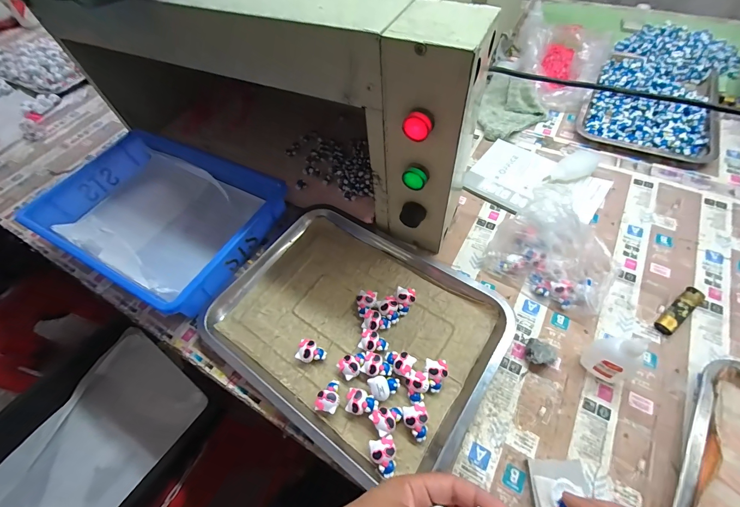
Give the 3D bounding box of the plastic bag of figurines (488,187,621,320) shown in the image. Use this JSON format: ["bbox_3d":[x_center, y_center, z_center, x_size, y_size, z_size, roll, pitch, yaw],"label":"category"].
[{"bbox_3d":[0.245,-0.009,0.426,0.150,0.098,0.102,29,63,23],"label":"plastic bag of figurines"}]

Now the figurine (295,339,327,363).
[{"bbox_3d":[-0.073,0.125,0.409,0.034,0.023,0.025,9,57,11],"label":"figurine"}]

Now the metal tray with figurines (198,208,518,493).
[{"bbox_3d":[-0.024,0.088,0.432,0.357,0.026,0.274,26,62,21],"label":"metal tray with figurines"}]

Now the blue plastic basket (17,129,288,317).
[{"bbox_3d":[-0.351,-0.061,0.558,0.395,0.101,0.242,23,62,19],"label":"blue plastic basket"}]

